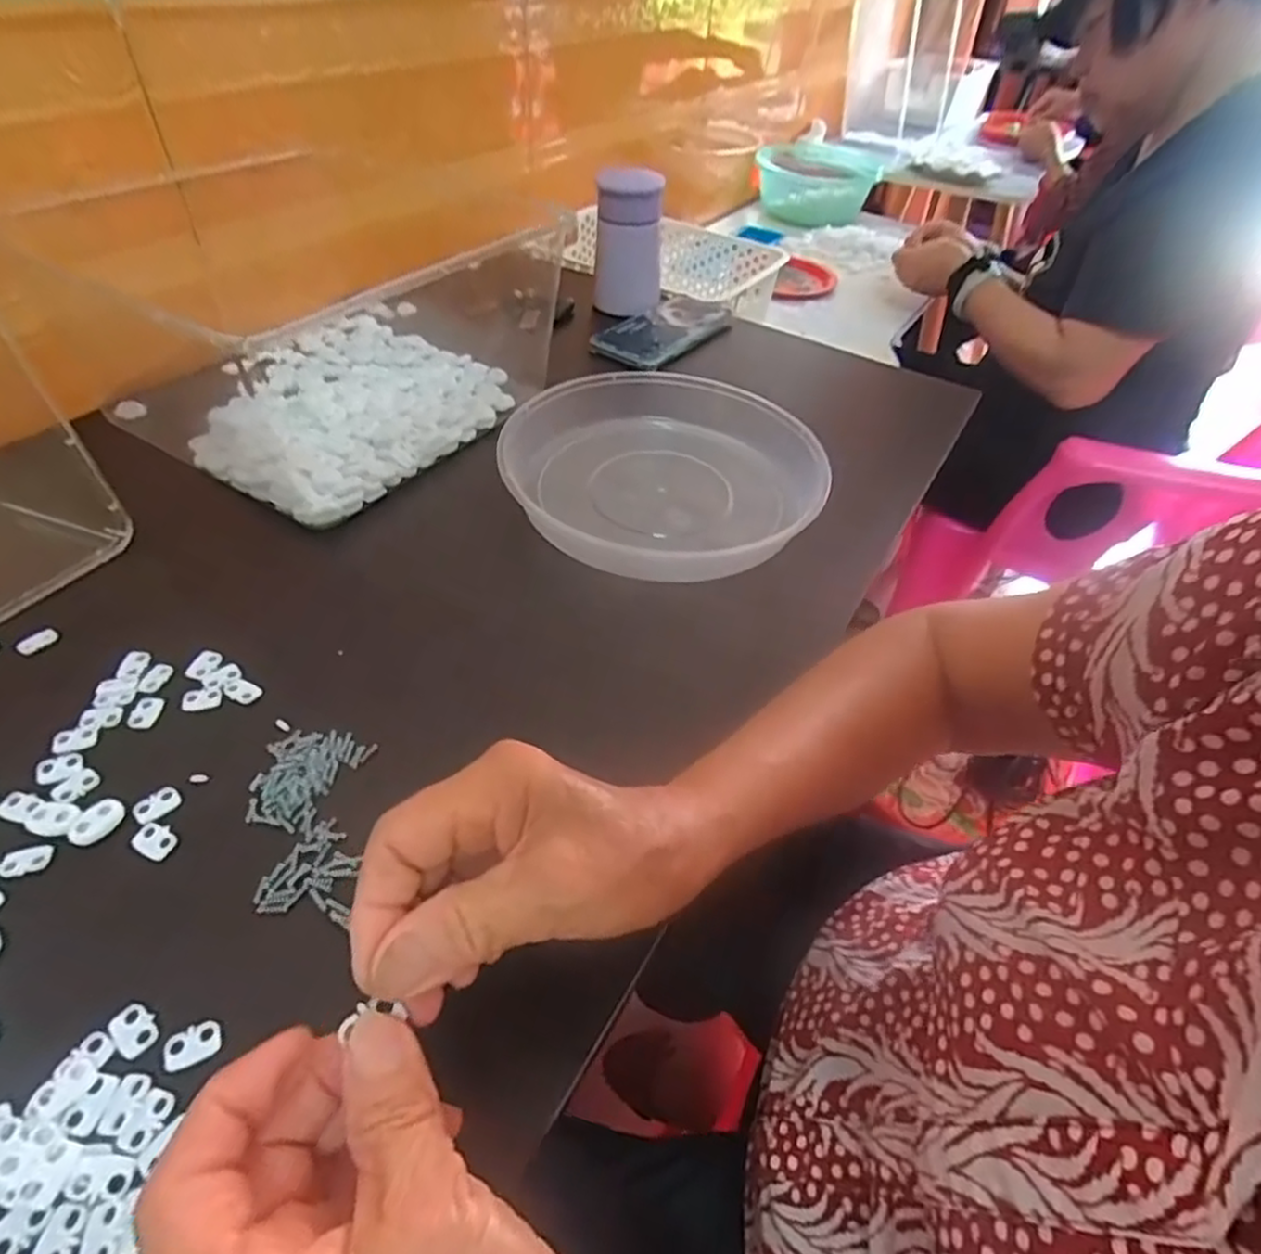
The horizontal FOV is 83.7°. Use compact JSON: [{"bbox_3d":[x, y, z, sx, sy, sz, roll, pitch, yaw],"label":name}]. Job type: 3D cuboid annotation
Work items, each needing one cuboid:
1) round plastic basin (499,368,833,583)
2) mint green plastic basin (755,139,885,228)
[{"bbox_3d":[0.023,-0.117,0.522,0.217,0.041,0.225,2,45,-2],"label":"round plastic basin"},{"bbox_3d":[0.385,-0.915,1.448,0.236,0.088,0.358,20,47,13],"label":"mint green plastic basin"}]

